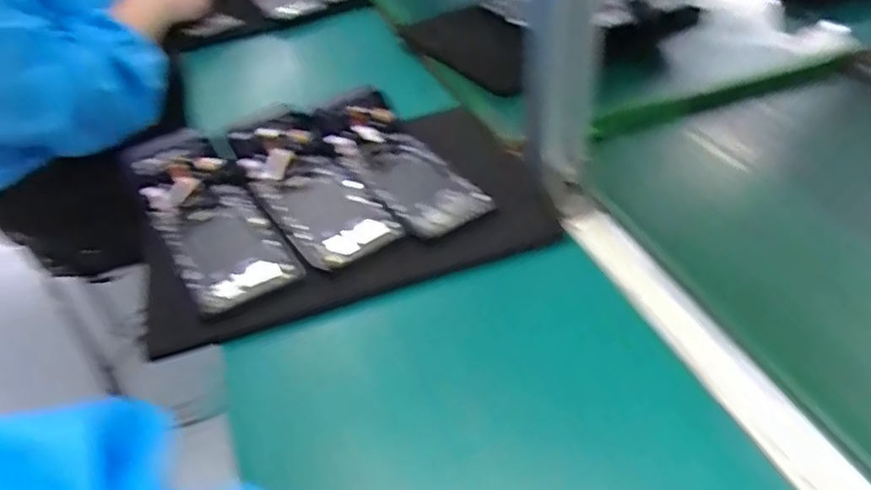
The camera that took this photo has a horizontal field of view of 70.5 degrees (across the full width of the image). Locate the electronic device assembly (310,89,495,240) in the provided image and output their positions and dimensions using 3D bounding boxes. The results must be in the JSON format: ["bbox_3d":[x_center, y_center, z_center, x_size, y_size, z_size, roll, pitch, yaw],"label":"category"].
[{"bbox_3d":[-0.034,-0.084,0.591,0.088,0.041,0.206,-26,45,-22],"label":"electronic device assembly"}]

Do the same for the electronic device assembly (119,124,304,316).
[{"bbox_3d":[-0.197,-0.034,0.540,0.089,0.039,0.212,-27,46,-23],"label":"electronic device assembly"}]

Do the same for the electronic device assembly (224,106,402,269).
[{"bbox_3d":[-0.117,-0.062,0.568,0.089,0.040,0.203,-27,45,-24],"label":"electronic device assembly"}]

